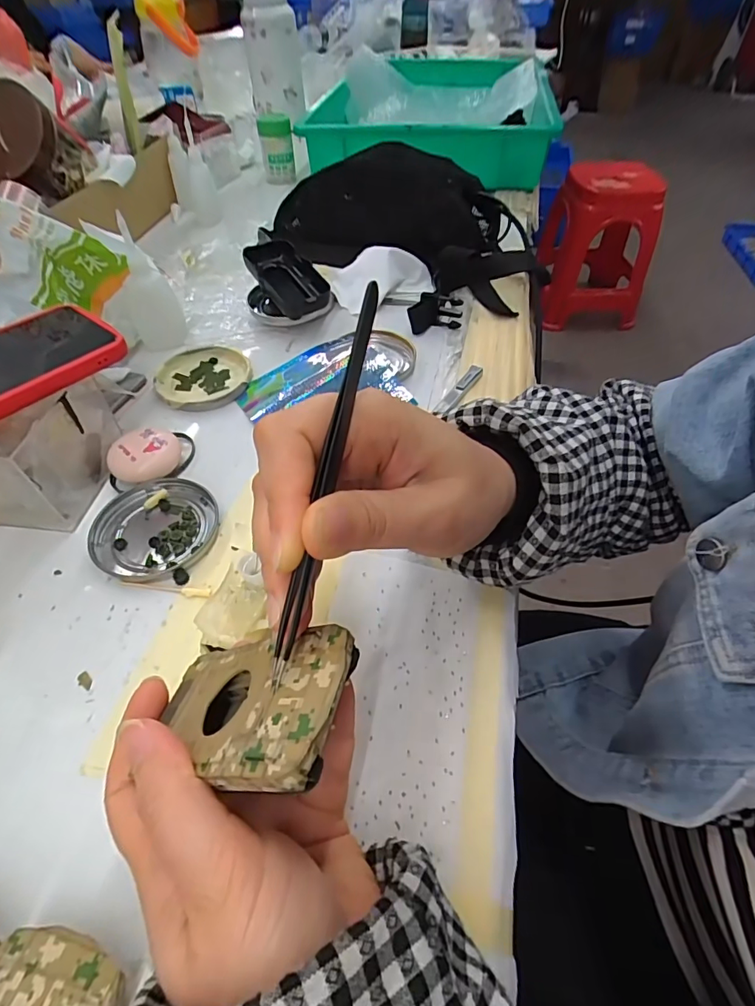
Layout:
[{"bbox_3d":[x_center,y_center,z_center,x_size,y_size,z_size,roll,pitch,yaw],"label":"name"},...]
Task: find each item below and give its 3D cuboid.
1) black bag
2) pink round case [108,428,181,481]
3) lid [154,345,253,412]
[{"bbox_3d":[0.032,-0.319,0.527,0.324,0.093,0.137,21,54,16],"label":"black bag"},{"bbox_3d":[-0.167,-0.033,0.342,0.048,0.023,0.037,-29,57,-22],"label":"pink round case"},{"bbox_3d":[-0.153,-0.111,0.416,0.078,0.010,0.076,0,51,0],"label":"lid"}]

